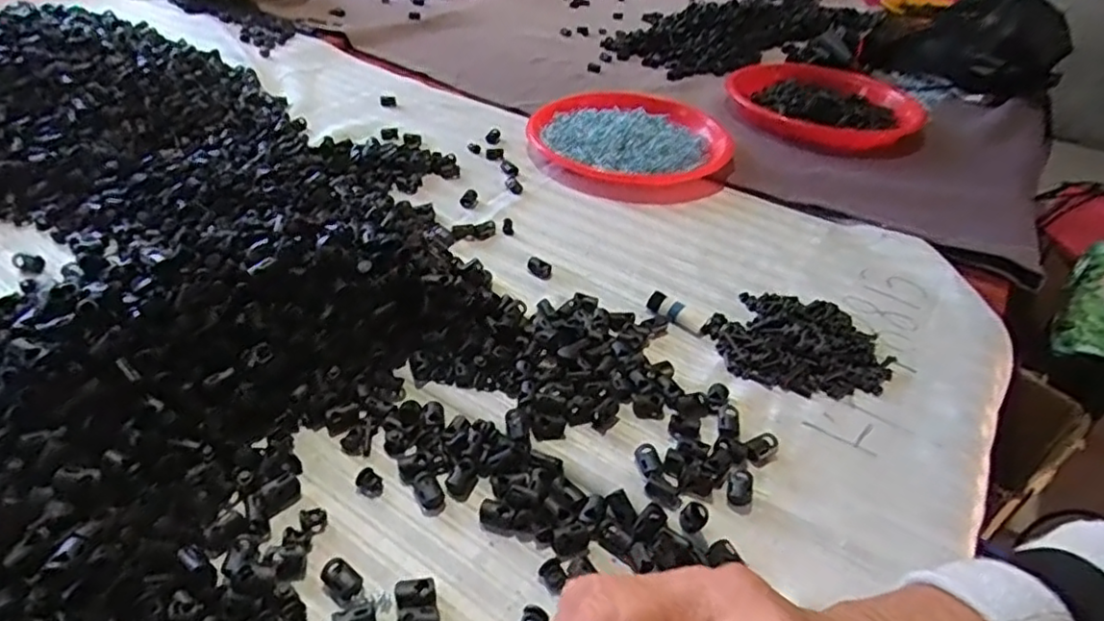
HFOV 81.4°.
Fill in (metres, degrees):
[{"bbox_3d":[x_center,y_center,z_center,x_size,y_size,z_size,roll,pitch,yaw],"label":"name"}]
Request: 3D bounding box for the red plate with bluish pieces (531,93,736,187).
[{"bbox_3d":[0.074,-0.191,0.712,0.225,0.031,0.167,27,45,25],"label":"red plate with bluish pieces"}]

